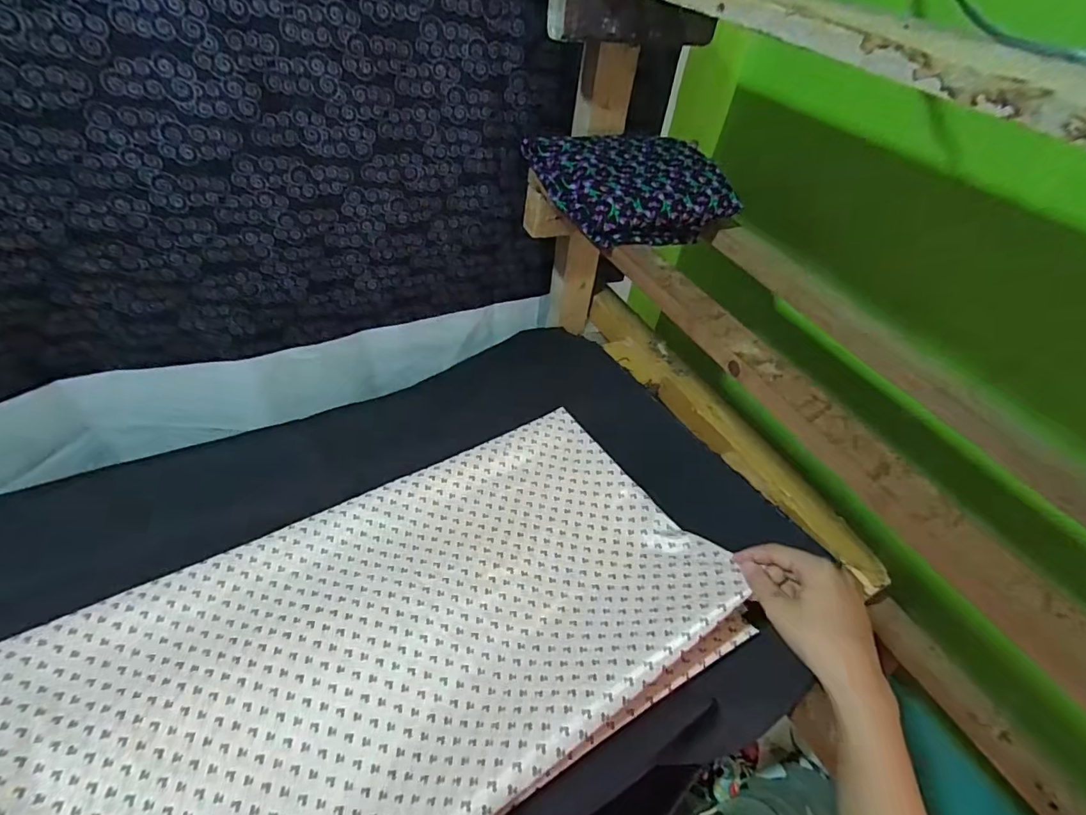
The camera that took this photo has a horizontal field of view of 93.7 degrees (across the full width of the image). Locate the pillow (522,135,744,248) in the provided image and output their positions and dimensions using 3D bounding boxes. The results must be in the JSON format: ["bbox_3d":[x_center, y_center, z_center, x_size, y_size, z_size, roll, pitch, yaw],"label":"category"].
[{"bbox_3d":[0.101,-0.257,0.594,0.189,0.065,0.183,-15,50,-23],"label":"pillow"}]

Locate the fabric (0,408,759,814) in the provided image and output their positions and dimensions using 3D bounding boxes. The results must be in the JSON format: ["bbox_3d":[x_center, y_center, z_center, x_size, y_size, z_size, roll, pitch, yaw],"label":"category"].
[{"bbox_3d":[-0.126,0.182,0.414,0.565,0.064,0.310,-21,49,-27],"label":"fabric"}]

